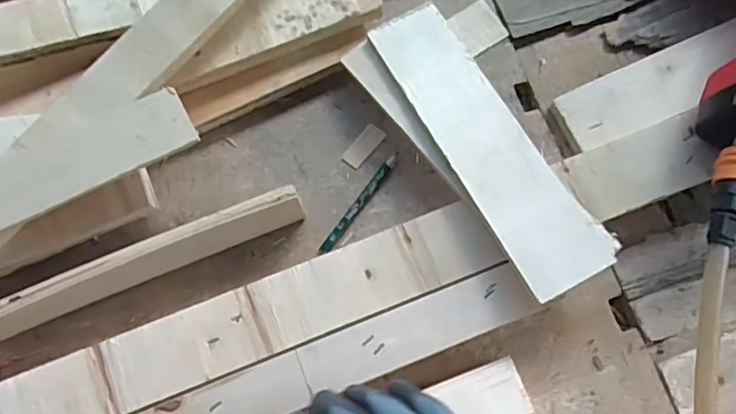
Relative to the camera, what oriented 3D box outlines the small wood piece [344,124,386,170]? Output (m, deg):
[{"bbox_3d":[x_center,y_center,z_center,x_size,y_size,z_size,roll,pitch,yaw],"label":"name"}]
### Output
[{"bbox_3d":[-0.003,-0.048,0.434,0.016,0.004,0.037,38,80,10],"label":"small wood piece"}]

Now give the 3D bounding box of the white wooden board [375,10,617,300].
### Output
[{"bbox_3d":[0.078,-0.048,0.385,0.063,0.006,0.227,-30,72,-10],"label":"white wooden board"}]

